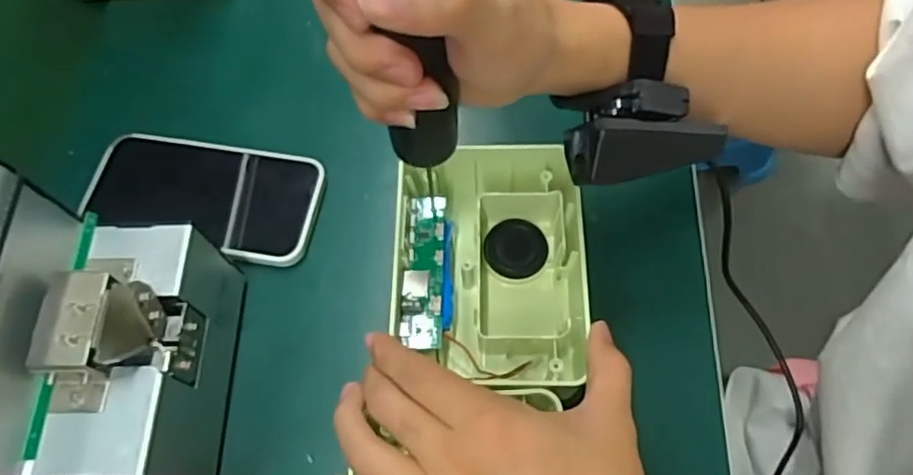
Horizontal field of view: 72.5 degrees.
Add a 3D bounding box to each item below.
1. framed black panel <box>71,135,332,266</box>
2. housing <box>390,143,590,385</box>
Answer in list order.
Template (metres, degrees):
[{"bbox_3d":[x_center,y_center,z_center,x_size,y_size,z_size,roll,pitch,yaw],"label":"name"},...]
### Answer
[{"bbox_3d":[-0.166,-0.026,0.410,0.151,0.012,0.076,7,66,8],"label":"framed black panel"},{"bbox_3d":[0.021,0.012,0.365,0.109,0.047,0.145,2,66,4],"label":"housing"}]

